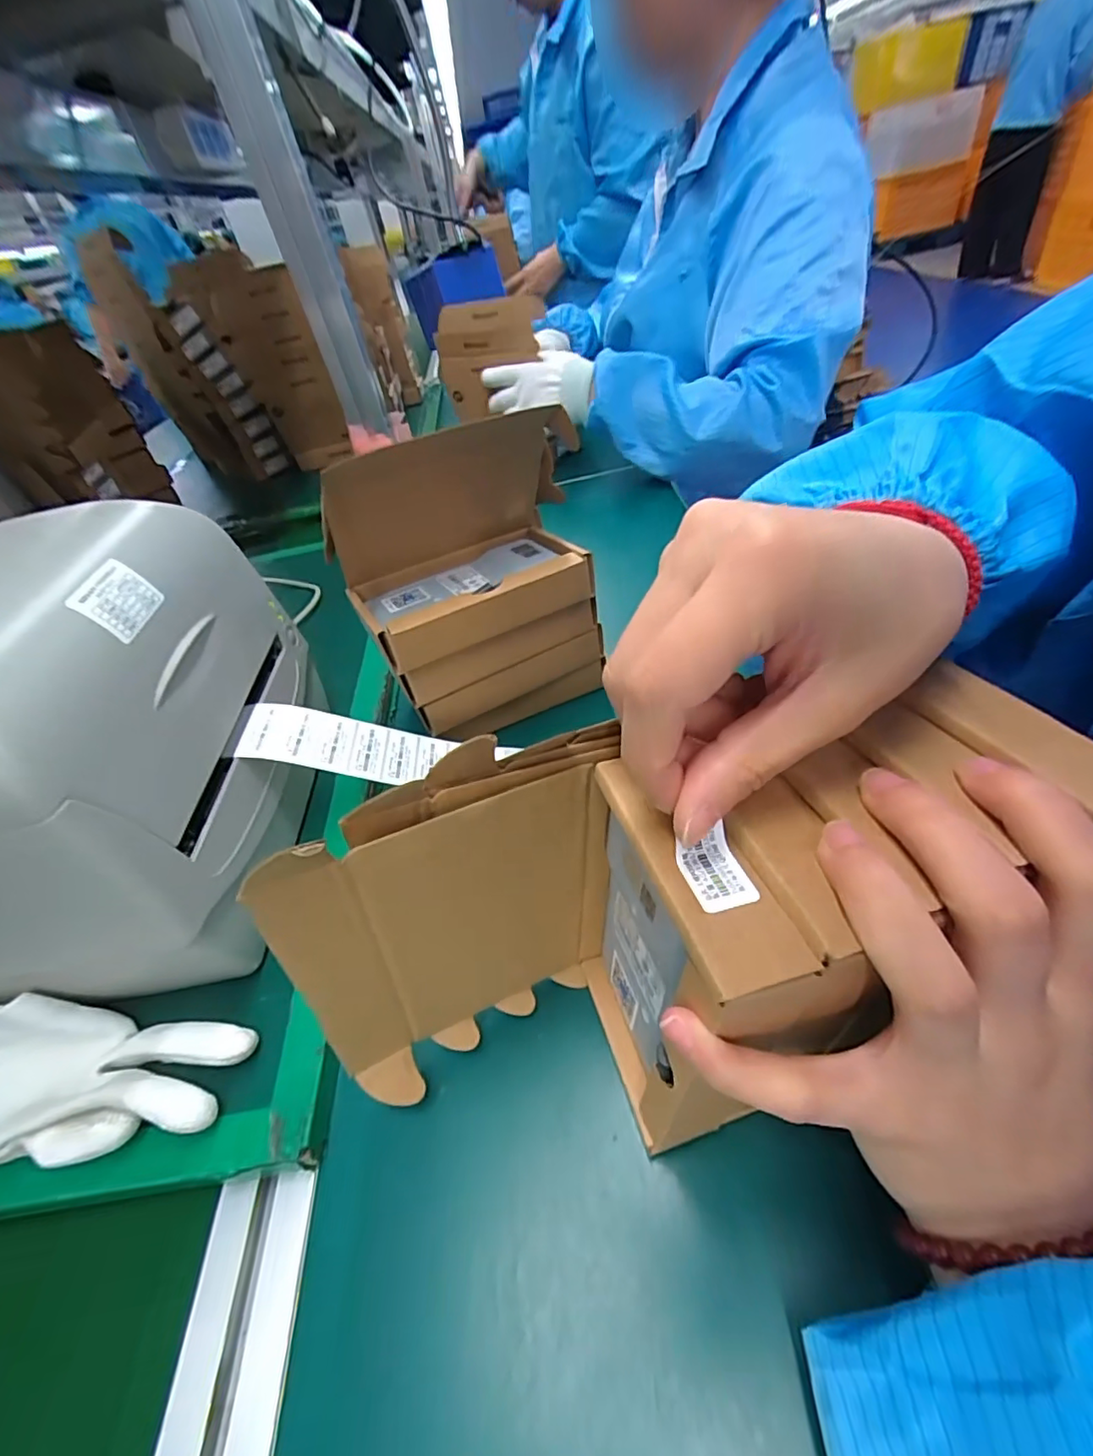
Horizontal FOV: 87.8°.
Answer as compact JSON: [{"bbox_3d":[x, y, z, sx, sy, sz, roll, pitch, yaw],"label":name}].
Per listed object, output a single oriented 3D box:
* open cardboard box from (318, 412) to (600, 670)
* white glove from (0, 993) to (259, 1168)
[{"bbox_3d":[-0.045,-0.111,0.332,0.146,0.111,0.078,-23,40,-19],"label":"open cardboard box"},{"bbox_3d":[-0.214,0.145,0.237,0.167,0.048,0.054,-6,37,2],"label":"white glove"}]

